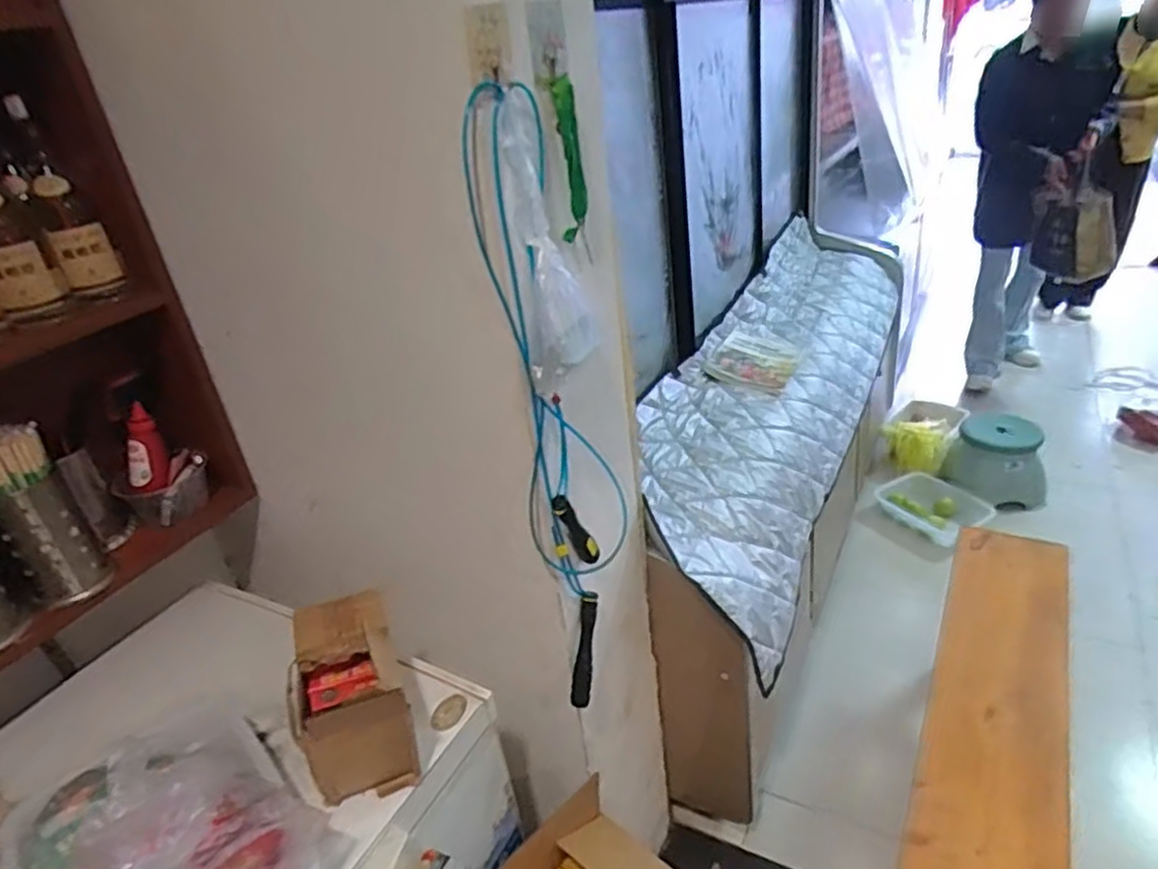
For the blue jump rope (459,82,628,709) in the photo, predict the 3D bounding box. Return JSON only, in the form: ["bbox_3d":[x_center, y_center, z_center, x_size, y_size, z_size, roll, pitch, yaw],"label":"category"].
[{"bbox_3d":[-0.021,0.004,0.904,0.050,0.795,0.135,14,36,36],"label":"blue jump rope"}]

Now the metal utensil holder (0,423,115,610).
[{"bbox_3d":[-0.755,0.120,0.991,0.112,0.266,0.128,-28,35,-32],"label":"metal utensil holder"}]

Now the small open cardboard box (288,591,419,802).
[{"bbox_3d":[-0.281,0.320,0.873,0.133,0.164,0.217,-17,31,-17],"label":"small open cardboard box"}]

